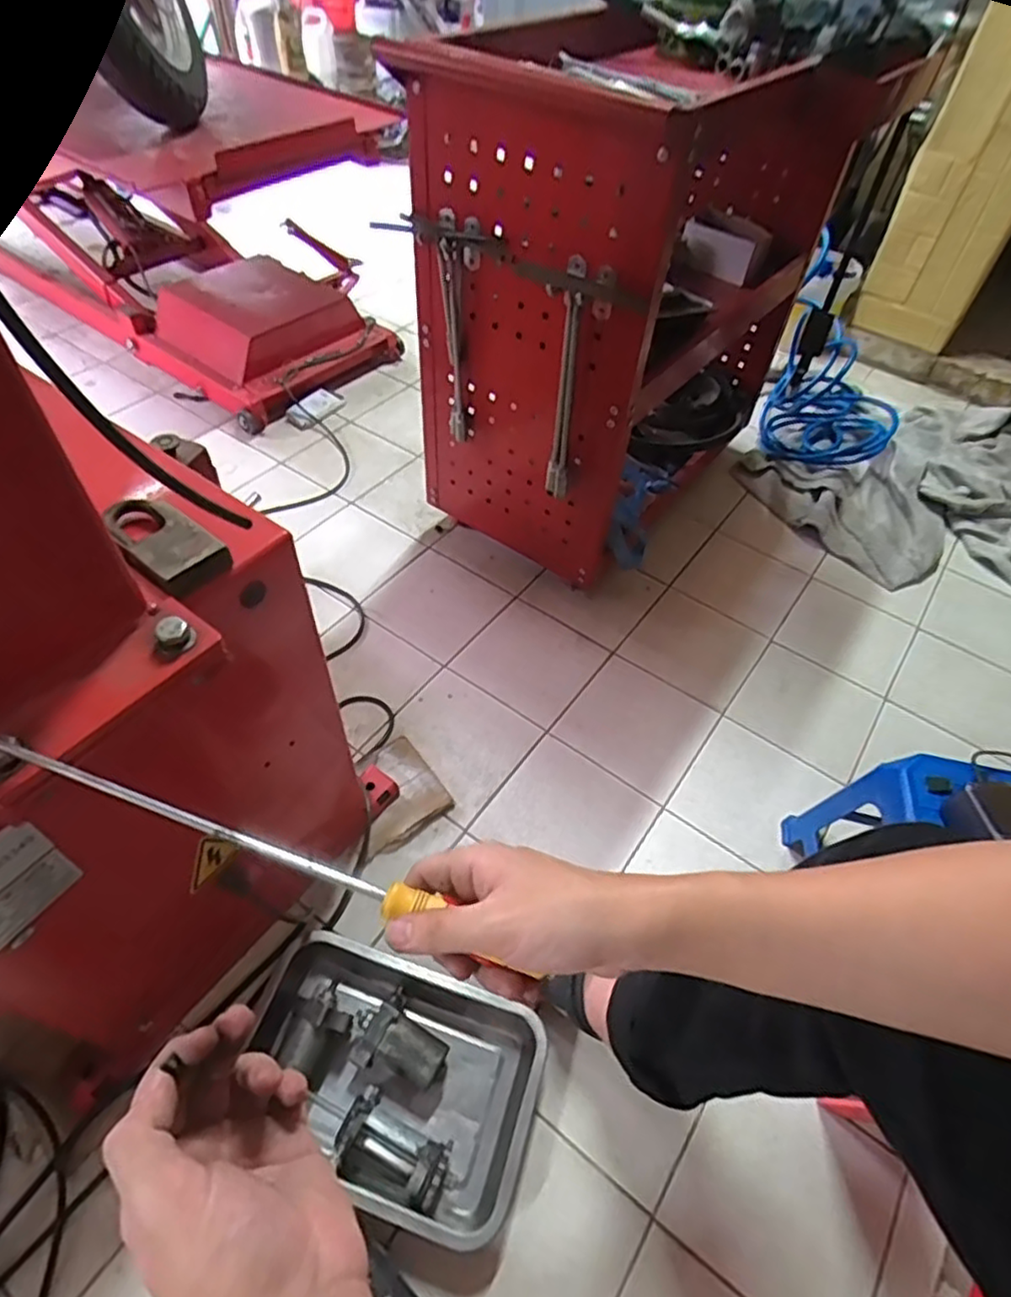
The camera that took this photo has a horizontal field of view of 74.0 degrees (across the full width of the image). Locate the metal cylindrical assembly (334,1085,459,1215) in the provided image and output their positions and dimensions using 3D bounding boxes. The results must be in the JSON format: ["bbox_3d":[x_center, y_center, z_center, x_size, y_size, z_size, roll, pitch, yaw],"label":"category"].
[{"bbox_3d":[-0.108,0.497,0.658,0.115,0.045,0.069,24,53,14],"label":"metal cylindrical assembly"}]

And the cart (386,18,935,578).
[{"bbox_3d":[0.243,-0.600,1.112,0.362,0.619,0.812,33,56,20],"label":"cart"}]

